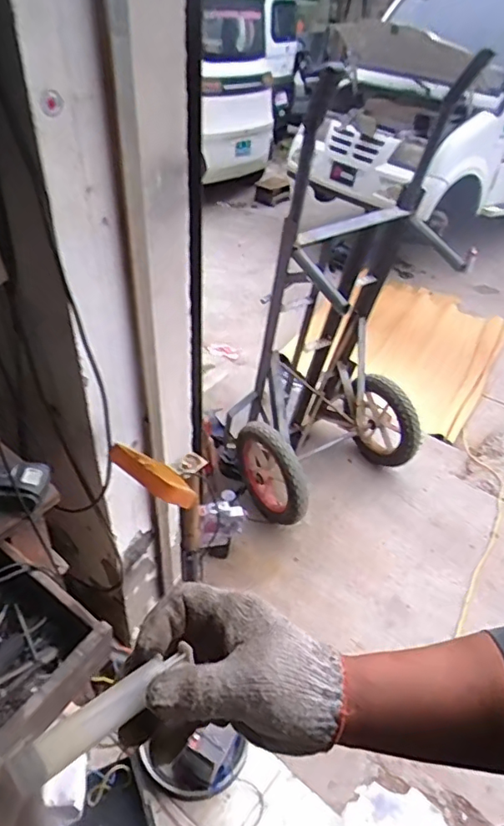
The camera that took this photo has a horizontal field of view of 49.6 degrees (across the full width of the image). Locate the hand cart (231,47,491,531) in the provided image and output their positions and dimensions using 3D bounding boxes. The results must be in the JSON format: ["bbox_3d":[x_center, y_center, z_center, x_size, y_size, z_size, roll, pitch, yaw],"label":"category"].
[{"bbox_3d":[0.307,-0.311,1.716,0.524,1.242,0.745,31,39,32],"label":"hand cart"}]

